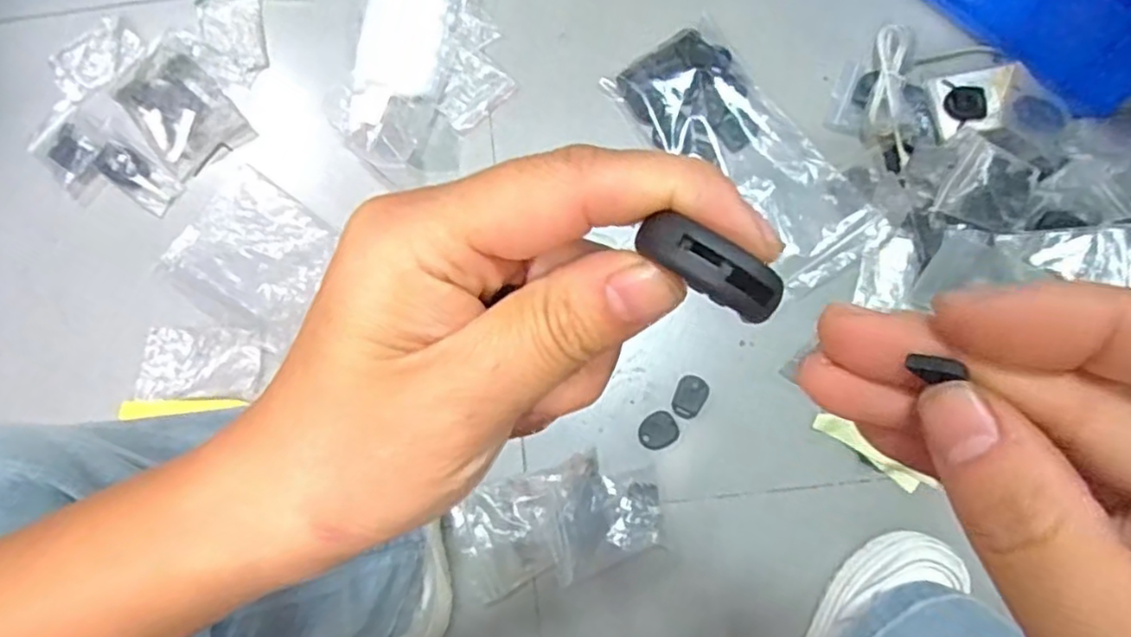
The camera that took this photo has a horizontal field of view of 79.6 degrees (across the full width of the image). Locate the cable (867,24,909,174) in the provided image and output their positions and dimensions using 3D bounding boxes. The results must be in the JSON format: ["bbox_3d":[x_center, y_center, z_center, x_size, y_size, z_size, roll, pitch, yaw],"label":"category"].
[{"bbox_3d":[0.318,-0.222,0.666,0.034,0.019,0.160,6,79,2],"label":"cable"}]

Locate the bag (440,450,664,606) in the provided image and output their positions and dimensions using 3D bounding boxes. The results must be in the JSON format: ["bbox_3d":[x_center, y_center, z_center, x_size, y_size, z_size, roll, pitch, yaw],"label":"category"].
[{"bbox_3d":[-0.005,0.181,0.607,0.185,0.043,0.099,-16,79,-2],"label":"bag"}]

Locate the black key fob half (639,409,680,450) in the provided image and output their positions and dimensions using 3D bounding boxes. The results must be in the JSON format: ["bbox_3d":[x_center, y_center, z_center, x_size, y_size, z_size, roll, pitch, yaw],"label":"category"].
[{"bbox_3d":[0.088,0.106,0.639,0.037,0.004,0.032,-30,80,-5],"label":"black key fob half"}]

